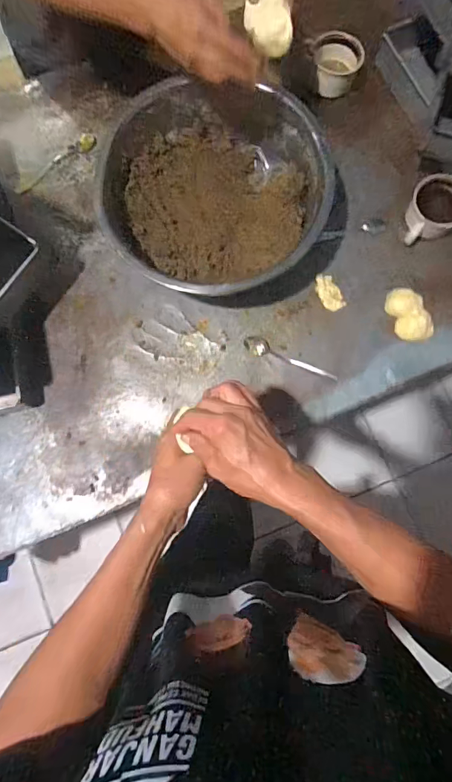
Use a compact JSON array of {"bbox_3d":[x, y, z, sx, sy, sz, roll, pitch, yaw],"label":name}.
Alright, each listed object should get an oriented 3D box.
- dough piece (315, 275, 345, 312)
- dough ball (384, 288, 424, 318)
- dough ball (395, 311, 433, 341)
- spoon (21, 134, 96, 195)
[{"bbox_3d":[0.177,-0.171,0.703,0.039,0.011,0.069,-21,80,-3],"label":"dough piece"},{"bbox_3d":[0.296,-0.143,0.683,0.056,0.034,0.045,9,80,2],"label":"dough ball"},{"bbox_3d":[0.312,-0.104,0.677,0.056,0.028,0.043,-10,79,-1],"label":"dough ball"},{"bbox_3d":[-0.308,-0.415,0.743,0.164,0.013,0.033,-37,81,-6],"label":"spoon"}]

